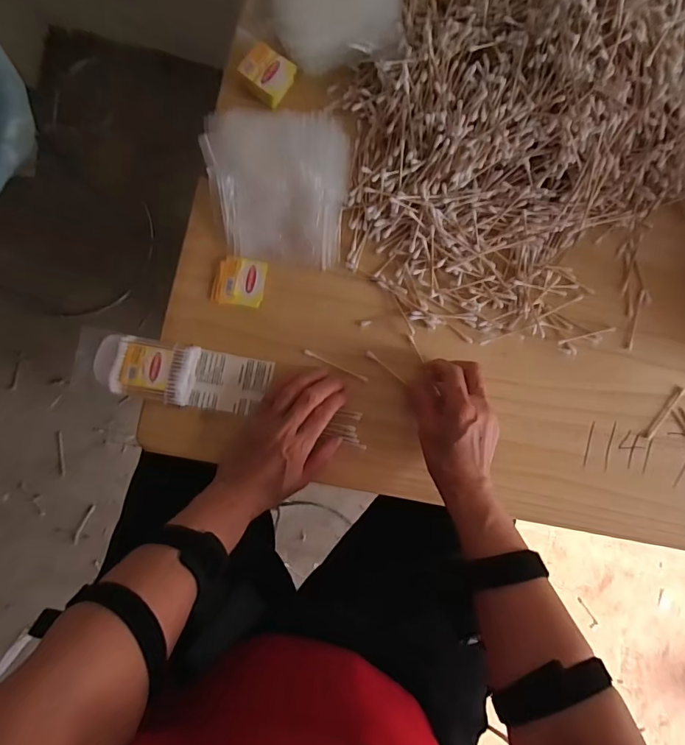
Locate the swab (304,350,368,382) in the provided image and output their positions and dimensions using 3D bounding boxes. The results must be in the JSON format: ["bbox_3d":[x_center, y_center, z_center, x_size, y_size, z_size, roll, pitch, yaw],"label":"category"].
[{"bbox_3d":[-0.006,-0.007,0.468,0.072,0.004,0.005,25,86,-3],"label":"swab"}]

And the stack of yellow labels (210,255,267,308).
[{"bbox_3d":[-0.106,-0.094,0.462,0.051,0.004,0.049,9,87,-4],"label":"stack of yellow labels"}]

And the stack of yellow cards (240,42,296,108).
[{"bbox_3d":[-0.079,-0.312,0.471,0.046,0.026,0.043,32,85,-2],"label":"stack of yellow cards"}]

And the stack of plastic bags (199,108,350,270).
[{"bbox_3d":[-0.067,-0.190,0.456,0.140,0.034,0.144,6,87,-4],"label":"stack of plastic bags"}]

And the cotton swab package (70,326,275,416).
[{"bbox_3d":[-0.167,0.001,0.442,0.185,0.017,0.059,10,86,-7],"label":"cotton swab package"}]

